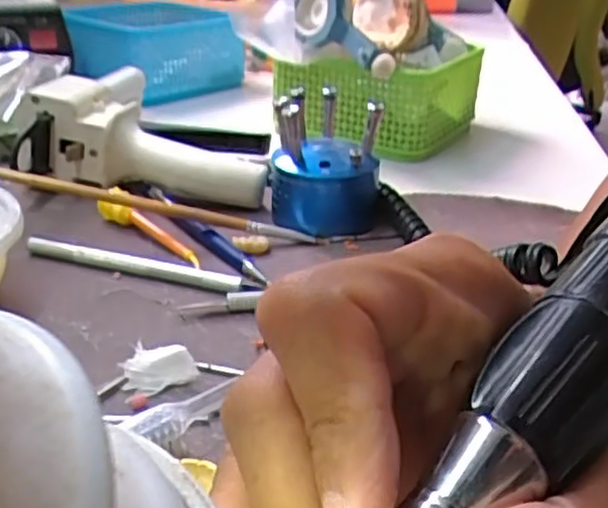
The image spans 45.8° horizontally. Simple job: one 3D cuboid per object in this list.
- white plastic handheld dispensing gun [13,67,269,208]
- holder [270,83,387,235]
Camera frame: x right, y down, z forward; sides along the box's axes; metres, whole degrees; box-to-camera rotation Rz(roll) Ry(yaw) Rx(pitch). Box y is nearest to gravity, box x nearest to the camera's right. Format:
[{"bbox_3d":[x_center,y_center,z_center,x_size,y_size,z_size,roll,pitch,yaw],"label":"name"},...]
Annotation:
[{"bbox_3d":[-0.098,-0.058,0.426,0.159,0.051,0.082,23,32,12],"label":"white plastic handheld dispensing gun"},{"bbox_3d":[0.012,-0.053,0.399,0.057,0.067,0.059,4,28,3],"label":"holder"}]

